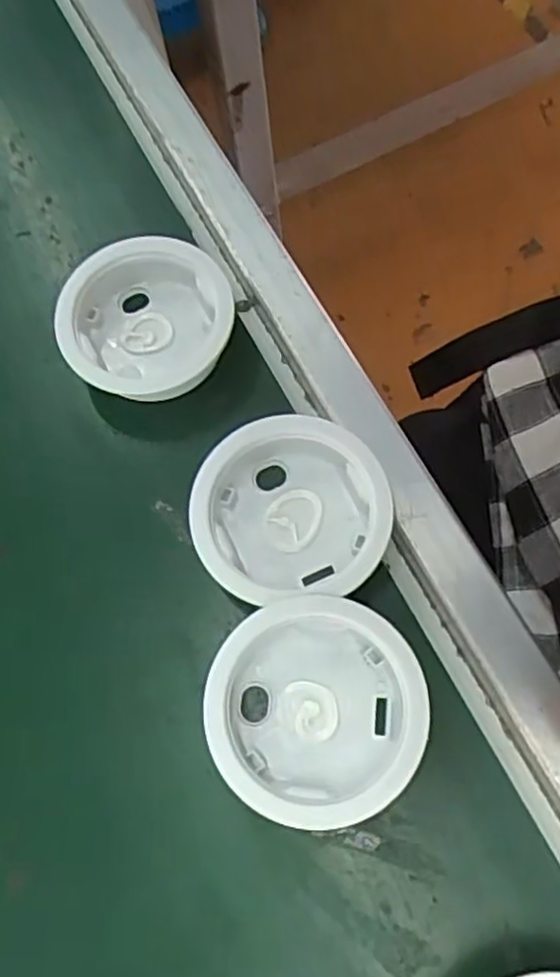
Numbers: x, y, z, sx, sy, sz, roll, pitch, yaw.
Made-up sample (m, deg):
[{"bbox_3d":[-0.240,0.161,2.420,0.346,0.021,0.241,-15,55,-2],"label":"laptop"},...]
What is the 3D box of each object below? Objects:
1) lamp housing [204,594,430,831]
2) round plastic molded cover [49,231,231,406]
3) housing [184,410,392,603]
[{"bbox_3d":[0.012,0.075,0.252,0.070,0.023,0.072,-1,69,2],"label":"lamp housing"},{"bbox_3d":[-0.057,-0.071,0.311,0.071,0.024,0.066,-1,69,2],"label":"round plastic molded cover"},{"bbox_3d":[0.004,0.010,0.276,0.070,0.023,0.068,-7,69,0],"label":"housing"}]

